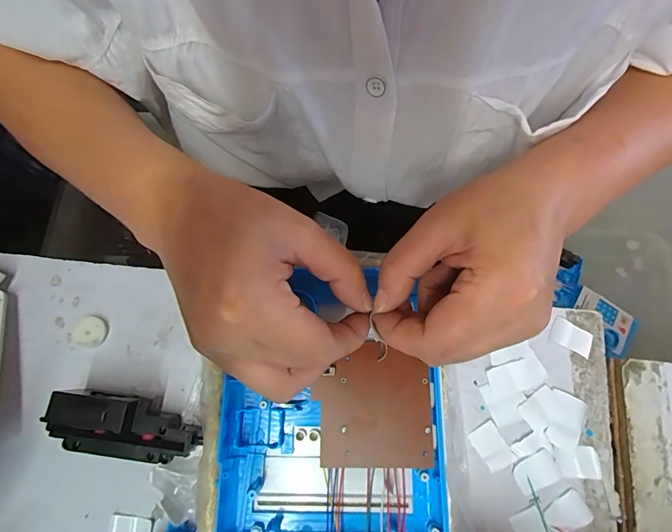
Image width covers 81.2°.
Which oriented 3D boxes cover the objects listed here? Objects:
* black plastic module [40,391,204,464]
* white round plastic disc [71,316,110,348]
[{"bbox_3d":[-0.140,0.106,0.260,0.097,0.037,0.037,8,73,3],"label":"black plastic module"},{"bbox_3d":[-0.183,0.049,0.292,0.023,0.006,0.023,0,73,1],"label":"white round plastic disc"}]

